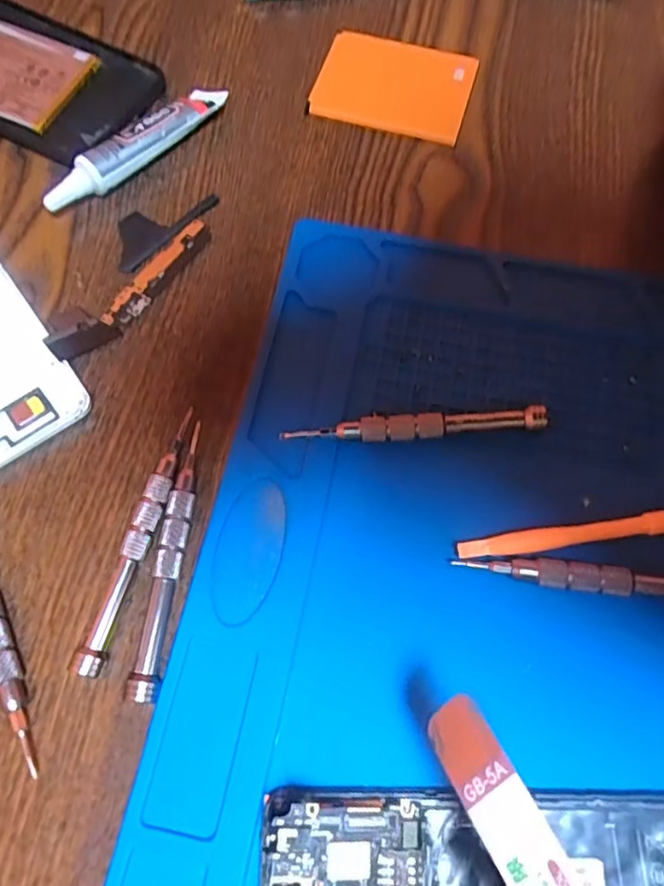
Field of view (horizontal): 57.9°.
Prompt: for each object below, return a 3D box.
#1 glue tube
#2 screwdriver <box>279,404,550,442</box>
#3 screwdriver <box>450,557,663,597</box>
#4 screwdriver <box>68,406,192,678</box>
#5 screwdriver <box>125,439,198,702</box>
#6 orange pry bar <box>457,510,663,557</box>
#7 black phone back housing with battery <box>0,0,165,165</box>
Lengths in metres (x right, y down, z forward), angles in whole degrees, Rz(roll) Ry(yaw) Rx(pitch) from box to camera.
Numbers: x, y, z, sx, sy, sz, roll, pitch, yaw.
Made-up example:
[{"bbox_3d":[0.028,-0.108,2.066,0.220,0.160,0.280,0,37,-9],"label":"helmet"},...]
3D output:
[{"bbox_3d":[-0.094,-0.144,0.294,0.022,0.018,0.102,37,72,13],"label":"glue tube"},{"bbox_3d":[0.034,-0.006,0.242,0.104,0.010,0.010,-4,68,-2],"label":"screwdriver"},{"bbox_3d":[0.098,0.049,0.218,0.101,0.007,0.011,7,68,2],"label":"screwdriver"},{"bbox_3d":[-0.071,0.034,0.225,0.009,0.012,0.101,14,69,5],"label":"screwdriver"},{"bbox_3d":[-0.060,0.041,0.222,0.011,0.011,0.099,6,68,2],"label":"screwdriver"},{"bbox_3d":[0.089,0.035,0.227,0.083,0.005,0.009,-7,68,-4],"label":"orange pry bar"},{"bbox_3d":[-0.174,-0.201,0.319,0.154,0.011,0.076,26,70,9],"label":"black phone back housing with battery"}]

